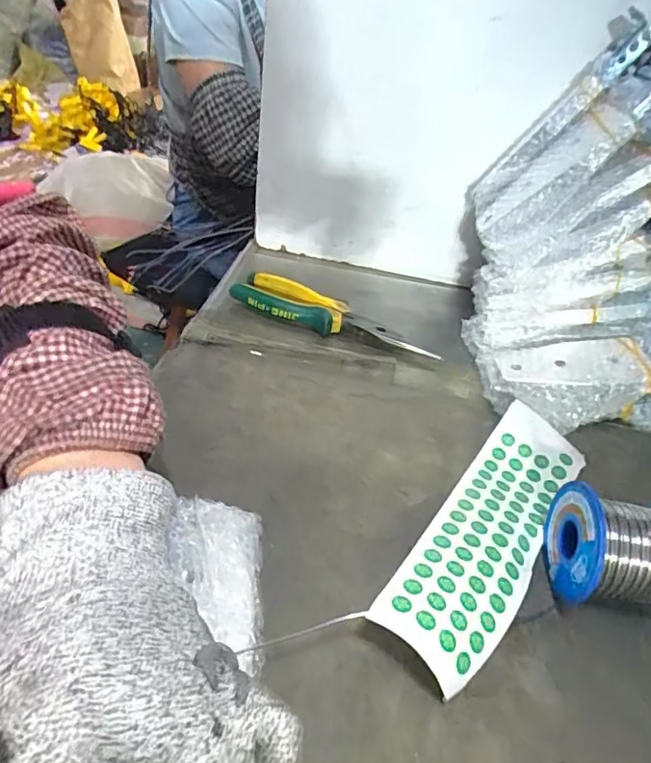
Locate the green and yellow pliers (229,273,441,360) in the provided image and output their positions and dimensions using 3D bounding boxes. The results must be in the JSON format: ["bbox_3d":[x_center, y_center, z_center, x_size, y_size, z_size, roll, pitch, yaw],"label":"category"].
[{"bbox_3d":[0.002,-0.058,0.493,0.193,0.023,0.047,23,40,20],"label":"green and yellow pliers"}]

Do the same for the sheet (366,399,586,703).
[{"bbox_3d":[0.102,0.082,0.323,0.059,0.026,0.214,27,41,24],"label":"sheet"}]

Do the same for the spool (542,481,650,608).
[{"bbox_3d":[0.164,0.094,0.295,0.074,0.052,0.057,9,37,2],"label":"spool"}]

